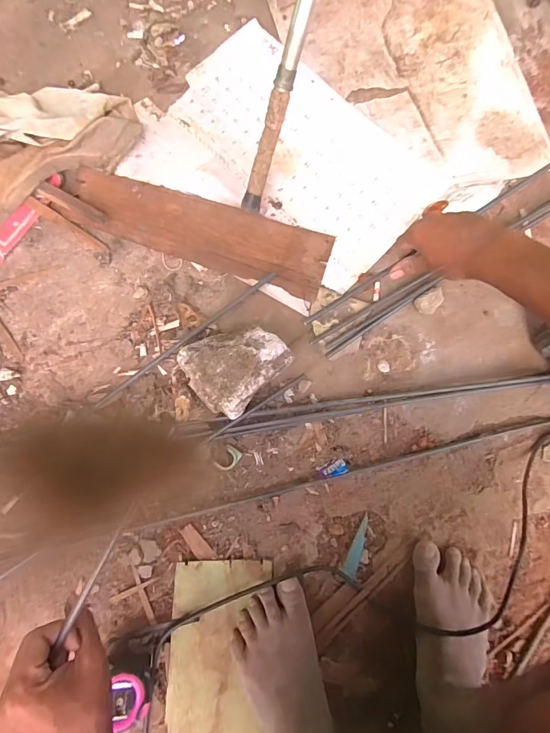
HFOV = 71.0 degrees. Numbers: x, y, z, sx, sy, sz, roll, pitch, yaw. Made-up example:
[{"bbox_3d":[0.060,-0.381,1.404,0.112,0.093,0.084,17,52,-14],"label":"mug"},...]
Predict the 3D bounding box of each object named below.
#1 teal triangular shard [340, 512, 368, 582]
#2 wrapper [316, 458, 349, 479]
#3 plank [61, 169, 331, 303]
[{"bbox_3d":[0.115,0.250,0.540,0.021,0.004,0.085,19,83,0],"label":"teal triangular shard"},{"bbox_3d":[0.080,0.144,0.542,0.040,0.020,0.021,-14,84,-4],"label":"wrapper"},{"bbox_3d":[-0.113,-0.208,0.578,0.393,0.015,0.106,18,83,0],"label":"plank"}]

